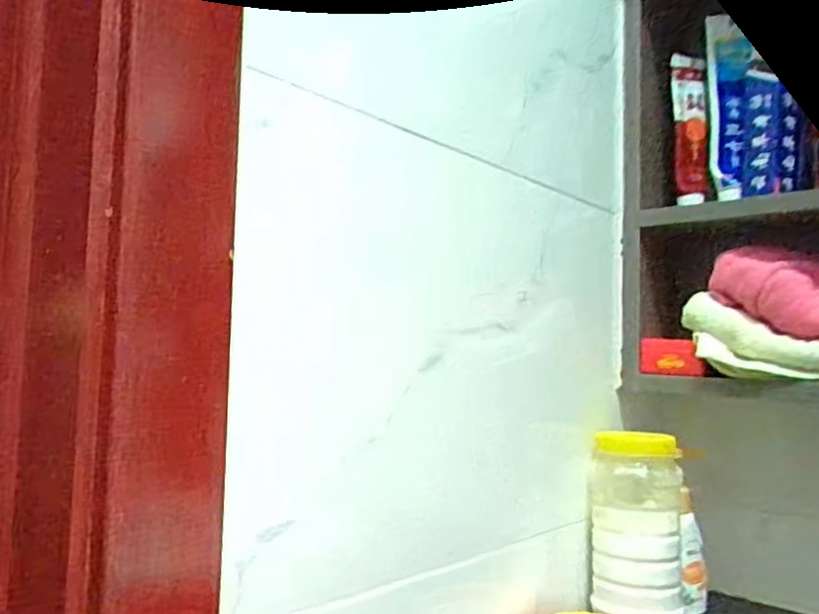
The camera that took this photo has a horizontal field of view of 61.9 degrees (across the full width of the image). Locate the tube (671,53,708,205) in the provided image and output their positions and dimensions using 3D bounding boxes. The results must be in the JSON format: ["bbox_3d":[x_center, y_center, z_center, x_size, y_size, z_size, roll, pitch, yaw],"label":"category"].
[{"bbox_3d":[0.288,-0.180,0.700,0.032,0.148,0.036,-1,-5,28],"label":"tube"}]

